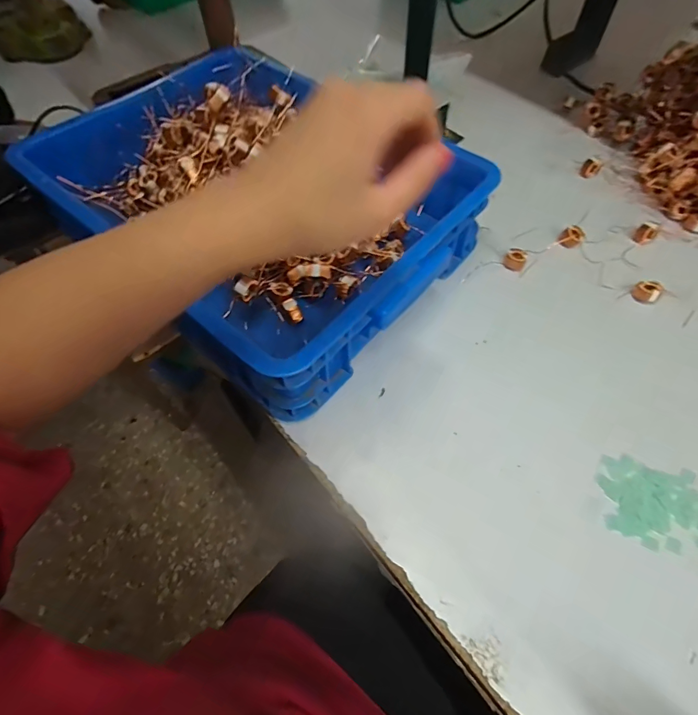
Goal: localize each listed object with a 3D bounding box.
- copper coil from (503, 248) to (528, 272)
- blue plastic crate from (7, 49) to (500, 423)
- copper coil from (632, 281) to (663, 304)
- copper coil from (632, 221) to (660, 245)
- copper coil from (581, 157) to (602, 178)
[{"bbox_3d":[0.192,-0.113,0.472,0.023,0.011,0.025,0,59,1],"label":"copper coil"},{"bbox_3d":[-0.100,-0.176,0.454,0.417,0.125,0.324,35,65,20],"label":"blue plastic crate"},{"bbox_3d":[0.327,-0.072,0.448,0.025,0.015,0.020,38,67,21],"label":"copper coil"},{"bbox_3d":[0.357,-0.151,0.489,0.022,0.018,0.021,0,59,1],"label":"copper coil"},{"bbox_3d":[0.329,-0.257,0.556,0.018,0.018,0.021,-41,66,-21],"label":"copper coil"}]

